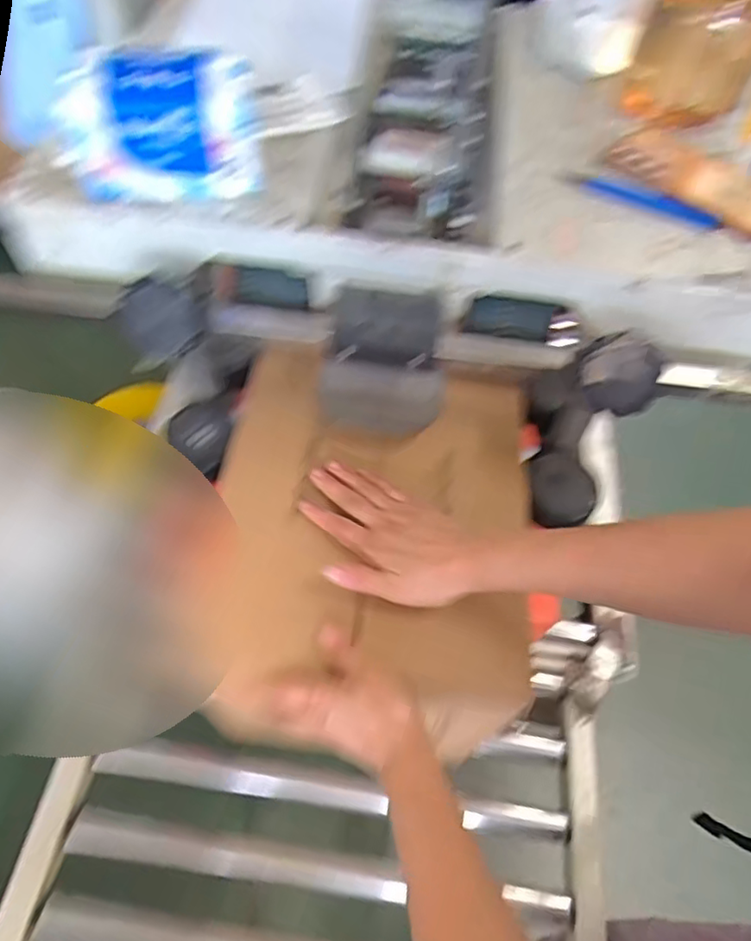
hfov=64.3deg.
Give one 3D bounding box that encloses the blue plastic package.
[{"bbox_3d":[-0.174,-0.283,0.491,0.146,0.083,0.075,-2,55,-4],"label":"blue plastic package"}]

